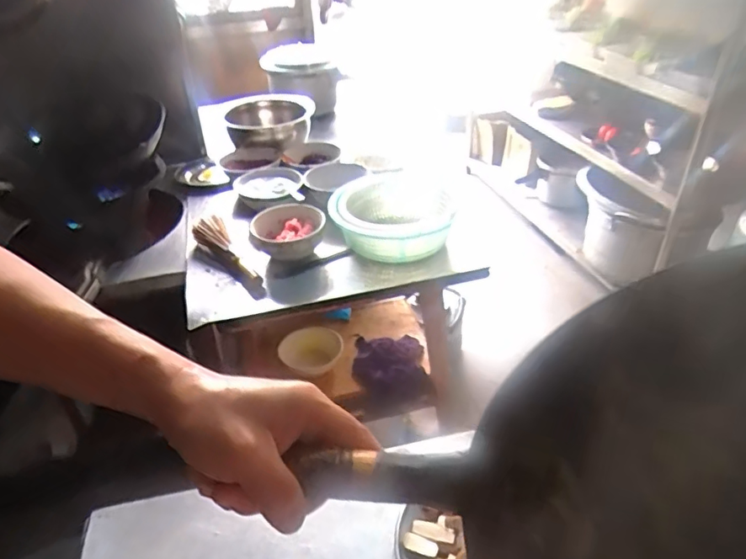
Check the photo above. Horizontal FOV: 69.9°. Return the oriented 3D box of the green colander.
[{"bbox_3d":[0.032,-0.134,1.143,0.236,0.106,0.222,2,36,-1],"label":"green colander"}]

